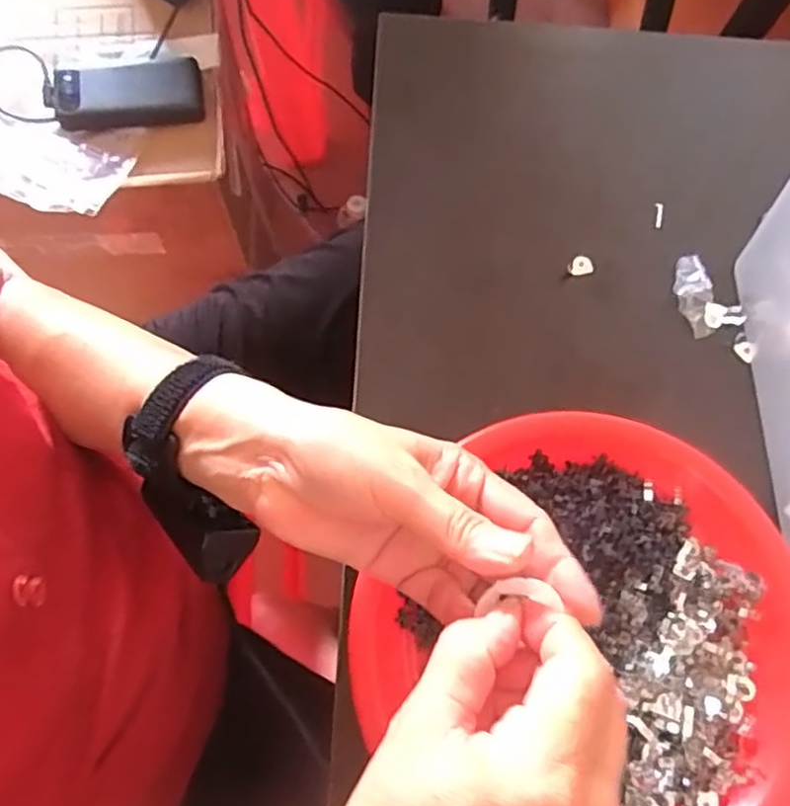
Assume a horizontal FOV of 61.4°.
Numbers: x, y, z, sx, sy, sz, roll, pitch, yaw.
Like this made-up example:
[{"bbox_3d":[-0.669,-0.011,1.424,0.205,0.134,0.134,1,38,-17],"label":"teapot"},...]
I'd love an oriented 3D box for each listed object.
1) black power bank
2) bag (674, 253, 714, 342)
[{"bbox_3d":[-0.287,-0.332,0.725,0.151,0.033,0.063,-11,75,-4],"label":"black power bank"},{"bbox_3d":[0.183,-0.068,0.406,0.020,0.013,0.054,-2,75,-2],"label":"bag"}]

